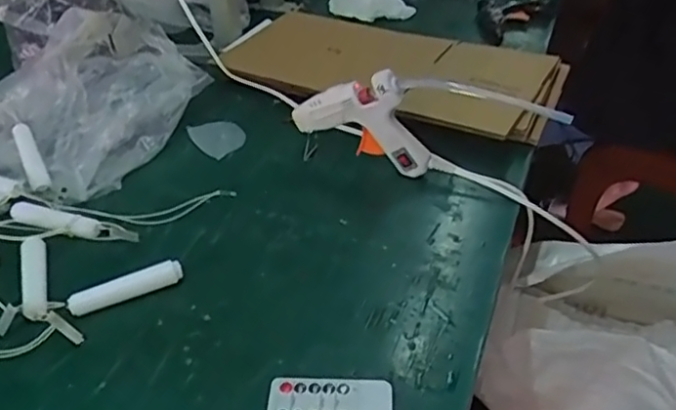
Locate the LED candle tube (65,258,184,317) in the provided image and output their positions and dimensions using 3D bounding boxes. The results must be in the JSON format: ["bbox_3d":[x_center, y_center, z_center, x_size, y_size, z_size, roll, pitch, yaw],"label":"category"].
[{"bbox_3d":[-0.170,0.067,0.508,0.089,0.017,0.017,-18,40,-18],"label":"LED candle tube"}]

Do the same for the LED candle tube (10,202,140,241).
[{"bbox_3d":[-0.240,0.016,0.571,0.137,0.014,0.022,11,40,17],"label":"LED candle tube"}]

